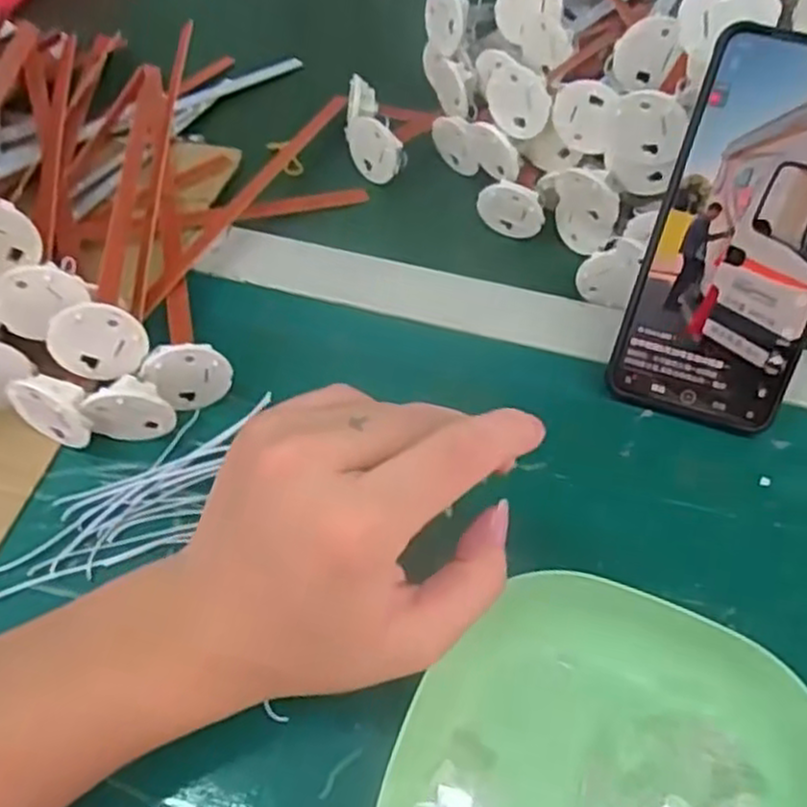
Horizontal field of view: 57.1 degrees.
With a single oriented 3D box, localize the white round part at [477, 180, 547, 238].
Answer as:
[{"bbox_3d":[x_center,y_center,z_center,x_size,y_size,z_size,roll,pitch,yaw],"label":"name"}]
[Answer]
[{"bbox_3d":[0.062,-0.111,0.429,0.039,0.032,0.011,19,57,12],"label":"white round part"}]

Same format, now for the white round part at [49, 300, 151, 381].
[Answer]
[{"bbox_3d":[-0.130,-0.028,0.315,0.037,0.037,0.015,26,31,-32],"label":"white round part"}]

